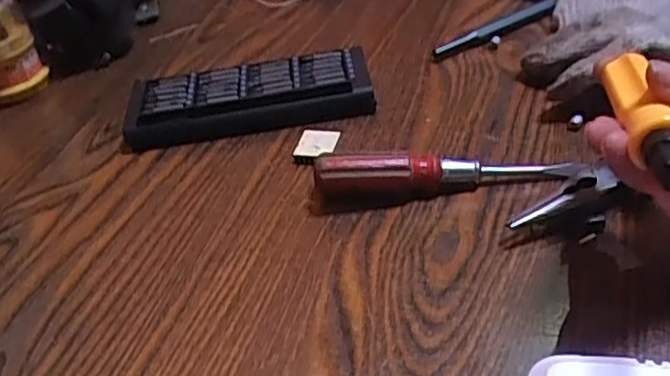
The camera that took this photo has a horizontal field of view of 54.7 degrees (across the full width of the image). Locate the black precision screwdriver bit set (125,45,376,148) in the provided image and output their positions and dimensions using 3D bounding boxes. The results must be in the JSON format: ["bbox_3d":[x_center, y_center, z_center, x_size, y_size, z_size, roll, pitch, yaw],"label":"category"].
[{"bbox_3d":[-0.057,-0.060,0.427,0.157,0.025,0.070,-6,39,2],"label":"black precision screwdriver bit set"}]

